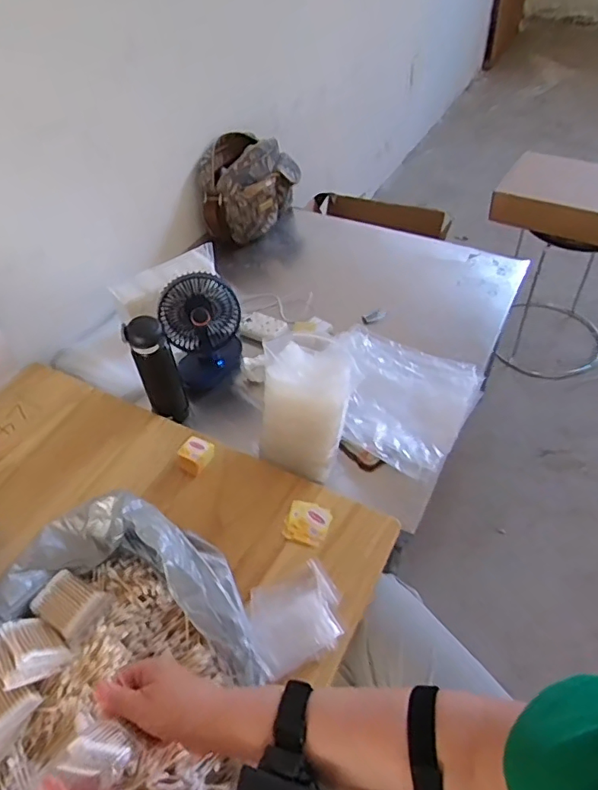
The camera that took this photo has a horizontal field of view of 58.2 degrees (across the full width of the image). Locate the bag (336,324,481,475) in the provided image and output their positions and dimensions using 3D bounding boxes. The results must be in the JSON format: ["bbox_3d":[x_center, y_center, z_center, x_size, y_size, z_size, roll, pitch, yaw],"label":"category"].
[{"bbox_3d":[0.169,-0.001,1.001,0.276,0.021,0.271,25,55,18],"label":"bag"}]

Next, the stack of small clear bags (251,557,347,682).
[{"bbox_3d":[-0.004,0.284,0.696,0.123,0.020,0.117,-20,49,-12],"label":"stack of small clear bags"}]

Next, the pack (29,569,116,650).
[{"bbox_3d":[-0.273,0.252,0.641,0.087,0.016,0.067,18,52,20],"label":"pack"}]

